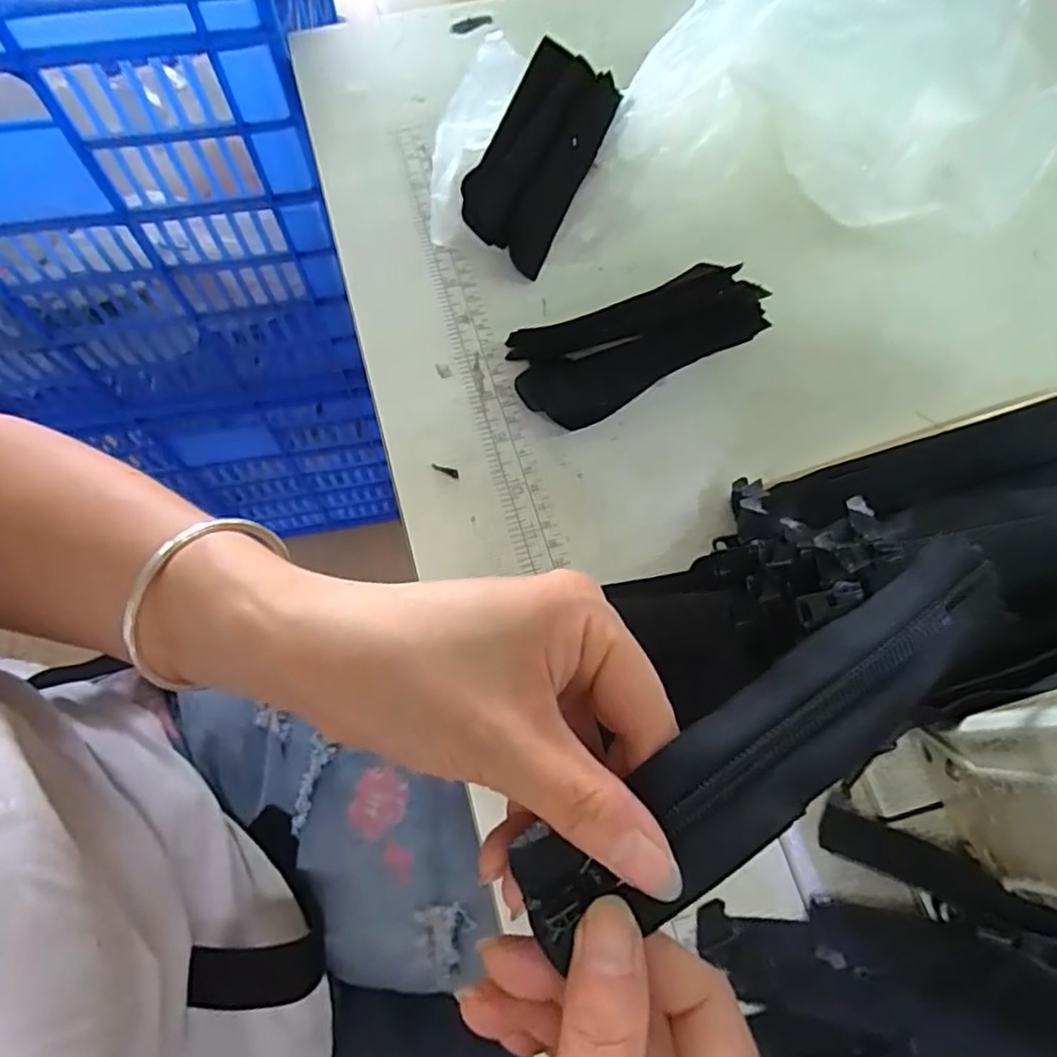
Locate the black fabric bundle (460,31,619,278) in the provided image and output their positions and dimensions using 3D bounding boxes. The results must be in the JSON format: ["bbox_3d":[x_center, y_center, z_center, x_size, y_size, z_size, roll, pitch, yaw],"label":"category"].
[{"bbox_3d":[0.008,-0.211,0.375,0.054,0.020,0.130,26,80,-11],"label":"black fabric bundle"}]

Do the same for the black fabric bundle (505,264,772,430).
[{"bbox_3d":[0.053,-0.096,0.342,0.127,0.029,0.056,-25,71,-10],"label":"black fabric bundle"}]

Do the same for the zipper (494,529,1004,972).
[{"bbox_3d":[0.069,0.060,0.187,0.162,0.013,0.034,-36,71,-5],"label":"zipper"}]

